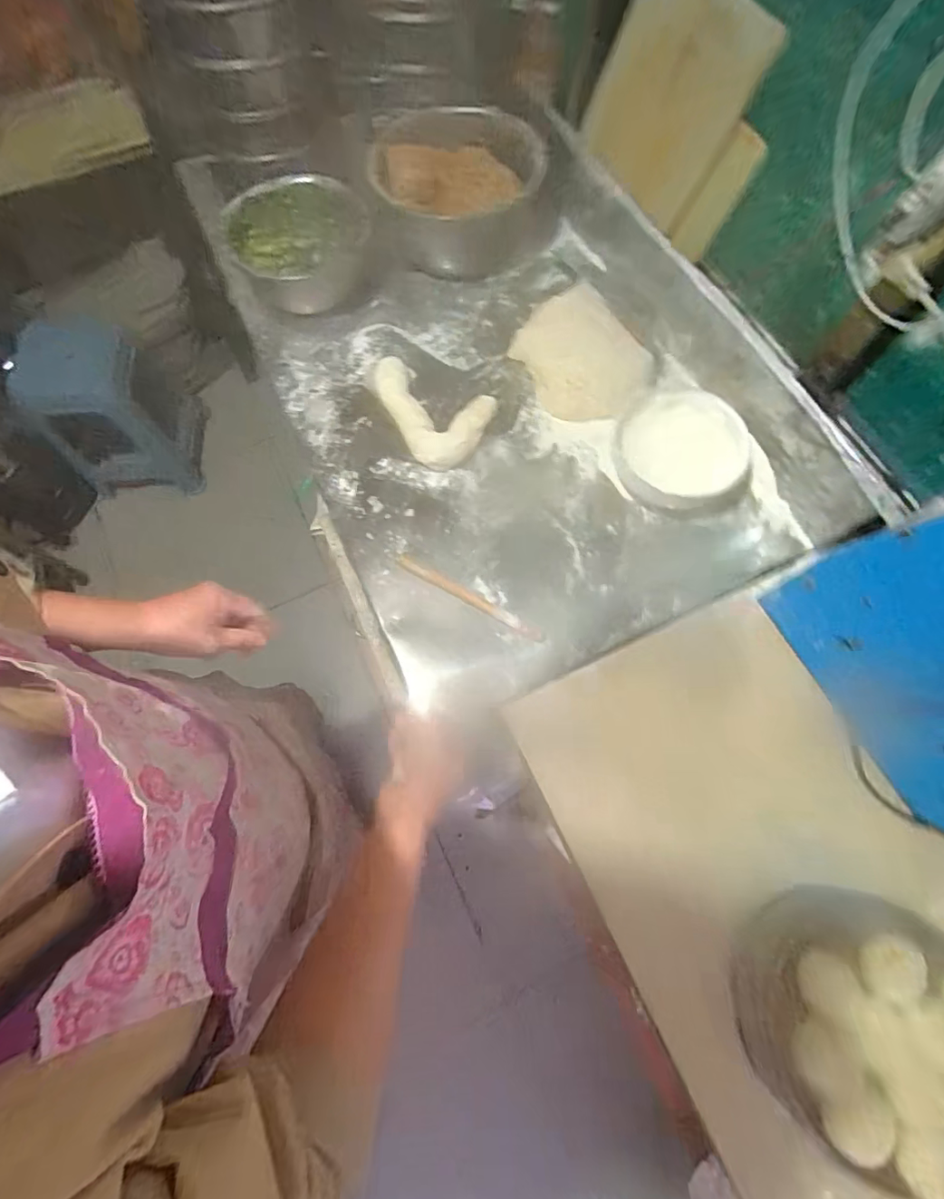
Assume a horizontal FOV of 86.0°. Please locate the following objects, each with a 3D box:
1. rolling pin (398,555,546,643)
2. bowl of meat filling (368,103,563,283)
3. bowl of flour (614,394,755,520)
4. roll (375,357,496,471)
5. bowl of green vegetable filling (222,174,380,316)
[{"bbox_3d":[-0.002,-0.002,0.692,0.225,0.013,0.022,30,73,9],"label":"rolling pin"},{"bbox_3d":[0.000,-0.701,0.857,0.286,0.142,0.262,0,71,0],"label":"bowl of meat filling"},{"bbox_3d":[0.310,-0.203,0.736,0.193,0.088,0.169,11,71,3],"label":"bowl of flour"},{"bbox_3d":[-0.079,-0.287,0.777,0.196,0.036,0.143,24,72,8],"label":"roll"},{"bbox_3d":[-0.280,-0.585,0.845,0.233,0.098,0.192,-5,71,-2],"label":"bowl of green vegetable filling"}]

